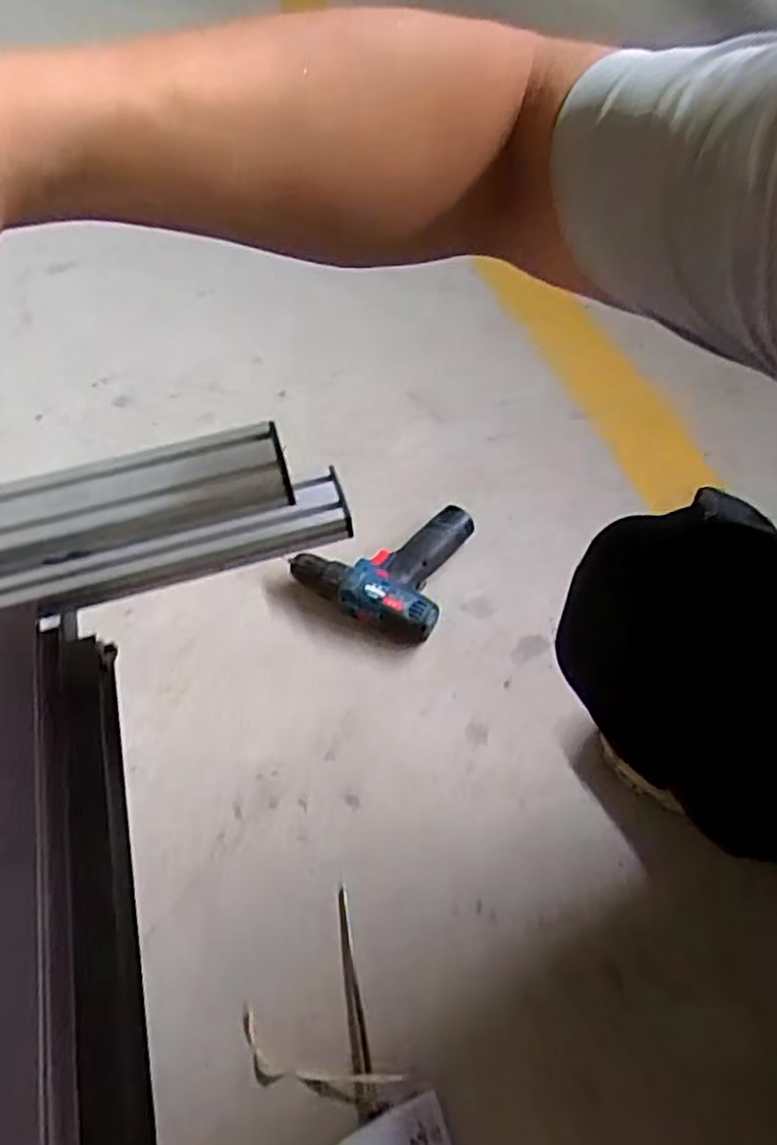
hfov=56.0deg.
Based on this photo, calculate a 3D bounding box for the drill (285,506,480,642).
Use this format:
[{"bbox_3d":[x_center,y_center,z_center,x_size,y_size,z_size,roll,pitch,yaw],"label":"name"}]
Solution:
[{"bbox_3d":[-0.002,-0.017,0.877,0.178,0.055,0.183,21,61,16],"label":"drill"}]

